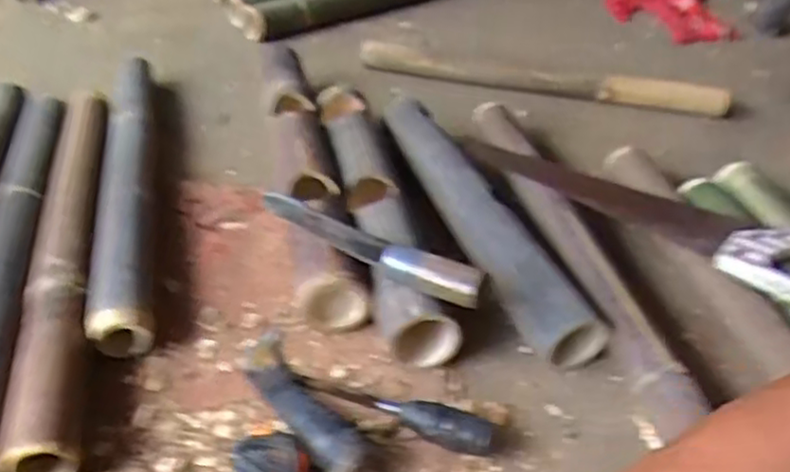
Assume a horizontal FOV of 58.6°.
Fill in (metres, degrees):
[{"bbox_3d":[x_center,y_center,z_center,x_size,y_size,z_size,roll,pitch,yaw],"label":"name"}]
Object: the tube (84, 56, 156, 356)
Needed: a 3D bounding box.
[{"bbox_3d":[-0.370,-0.106,0.980,0.068,0.058,0.692,-6,40,-15],"label":"tube"}]

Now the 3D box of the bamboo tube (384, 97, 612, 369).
[{"bbox_3d":[0.096,-0.026,0.915,0.076,0.089,0.490,-12,42,-21],"label":"bamboo tube"}]

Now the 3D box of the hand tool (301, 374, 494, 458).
[{"bbox_3d":[-0.002,0.167,0.692,0.202,0.033,0.046,14,40,10],"label":"hand tool"}]

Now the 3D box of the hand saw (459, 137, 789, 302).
[{"bbox_3d":[0.313,-0.050,0.896,0.517,0.050,0.112,31,46,30],"label":"hand saw"}]

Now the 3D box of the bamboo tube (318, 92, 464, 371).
[{"bbox_3d":[-0.024,-0.042,0.915,0.078,0.091,0.499,-4,40,-13],"label":"bamboo tube"}]

